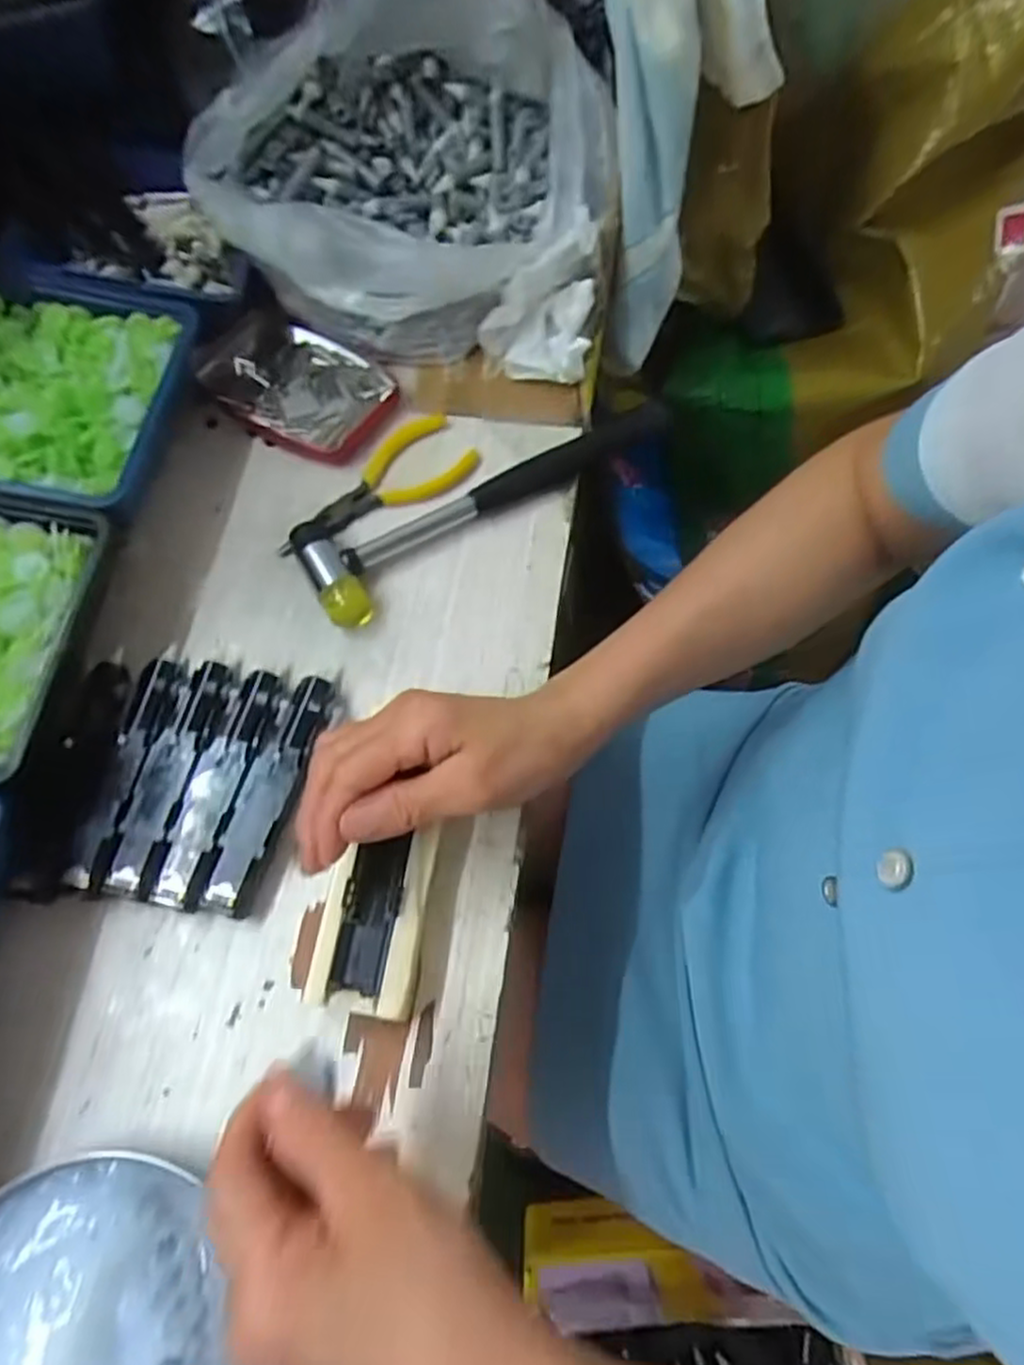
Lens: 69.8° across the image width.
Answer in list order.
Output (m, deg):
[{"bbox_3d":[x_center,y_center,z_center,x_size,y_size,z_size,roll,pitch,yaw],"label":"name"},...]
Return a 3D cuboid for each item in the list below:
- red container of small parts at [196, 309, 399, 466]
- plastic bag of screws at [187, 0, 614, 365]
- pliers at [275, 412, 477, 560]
[{"bbox_3d":[-0.135,-0.186,0.462,0.124,0.021,0.082,28,70,12],"label":"red container of small parts"},{"bbox_3d":[-0.066,-0.316,0.448,0.243,0.133,0.195,-13,68,-5],"label":"plastic bag of screws"},{"bbox_3d":[-0.085,-0.121,0.437,0.125,0.010,0.054,-27,69,-10],"label":"pliers"}]

